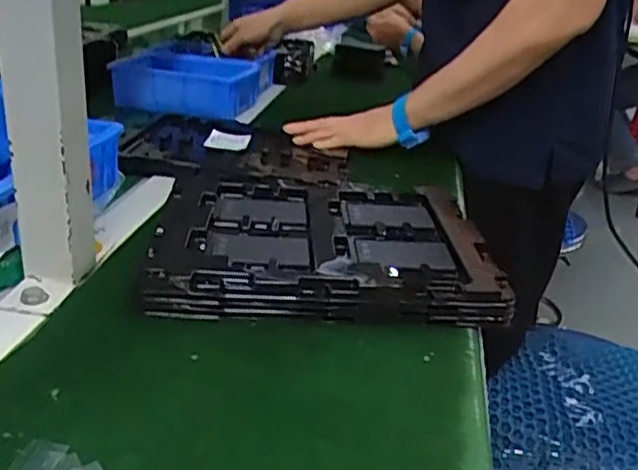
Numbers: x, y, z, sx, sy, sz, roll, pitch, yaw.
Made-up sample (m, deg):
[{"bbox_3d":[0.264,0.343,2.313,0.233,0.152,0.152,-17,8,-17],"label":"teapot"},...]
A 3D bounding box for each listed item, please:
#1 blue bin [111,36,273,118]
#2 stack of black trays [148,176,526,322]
[{"bbox_3d":[-0.185,-0.242,1.010,0.191,0.064,0.244,9,25,7],"label":"blue bin"},{"bbox_3d":[0.000,0.000,0.576,0.264,0.035,0.234,3,25,-6],"label":"stack of black trays"}]

